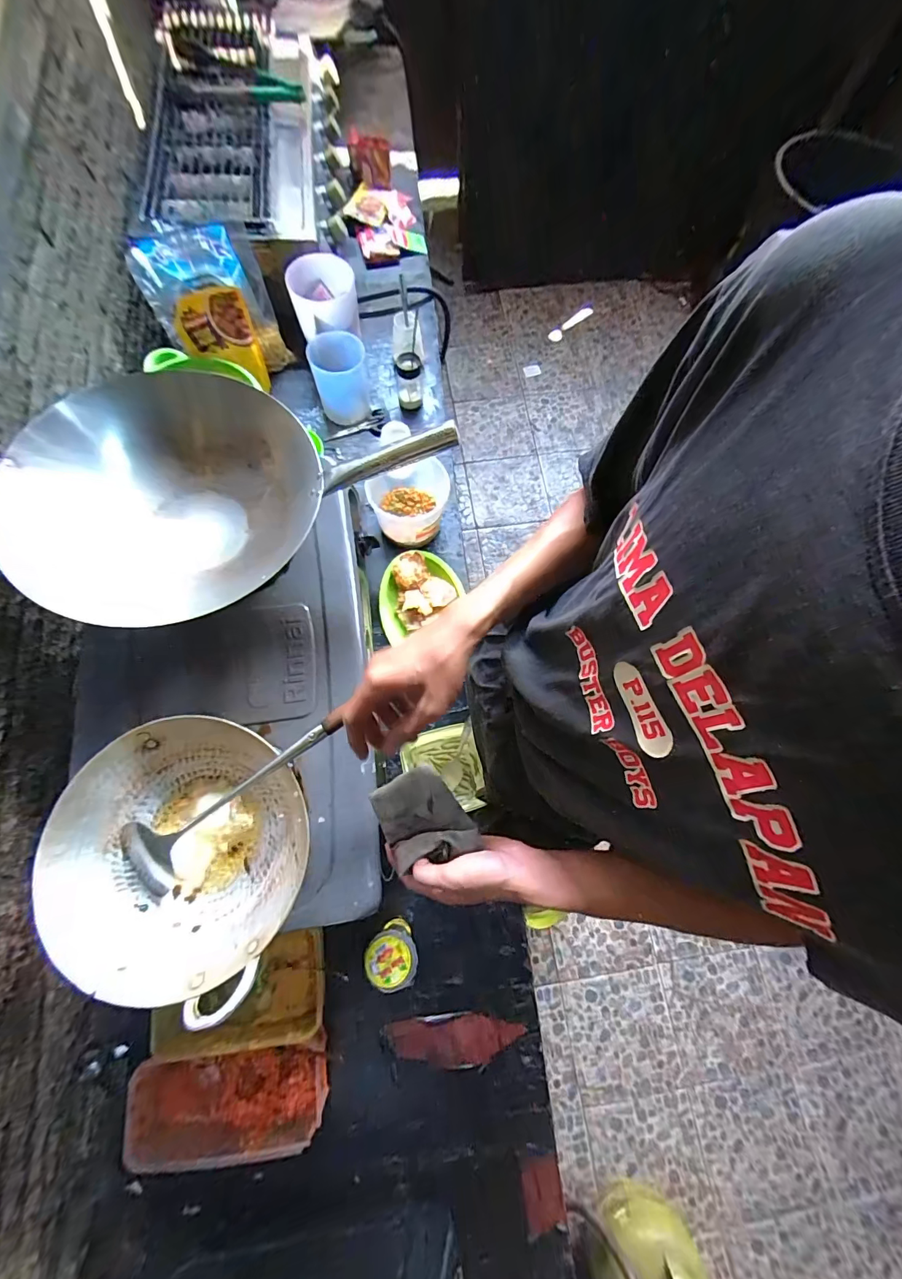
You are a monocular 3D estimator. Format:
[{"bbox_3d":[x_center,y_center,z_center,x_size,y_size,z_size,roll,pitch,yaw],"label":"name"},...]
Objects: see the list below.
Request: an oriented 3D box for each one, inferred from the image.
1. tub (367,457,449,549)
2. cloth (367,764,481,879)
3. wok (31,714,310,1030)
[{"bbox_3d":[-0.075,-0.267,0.827,0.132,0.125,0.132,1,75,-2],"label":"tub"},{"bbox_3d":[-0.031,0.187,0.455,0.085,0.042,0.094,-29,78,-9],"label":"cloth"},{"bbox_3d":[-0.311,0.247,0.508,0.281,0.085,0.270,1,75,-2],"label":"wok"}]

